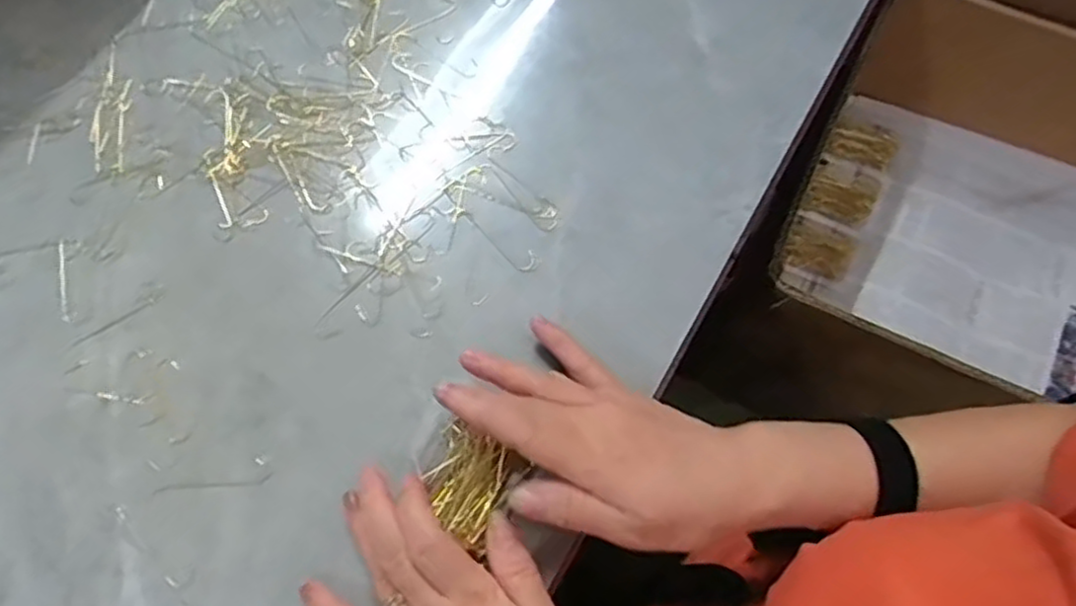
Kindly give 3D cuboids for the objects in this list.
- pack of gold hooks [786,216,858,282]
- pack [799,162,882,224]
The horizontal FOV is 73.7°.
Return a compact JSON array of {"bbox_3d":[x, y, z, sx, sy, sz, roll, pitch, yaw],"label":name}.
[{"bbox_3d":[0.278,-0.051,0.704,0.064,0.008,0.056,23,72,7],"label":"pack of gold hooks"},{"bbox_3d":[0.310,-0.111,0.727,0.071,0.009,0.066,24,72,8],"label":"pack"}]

